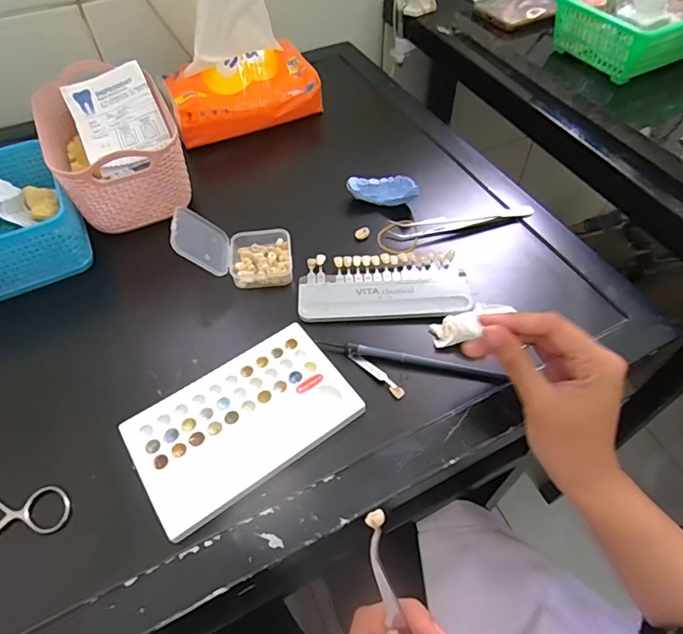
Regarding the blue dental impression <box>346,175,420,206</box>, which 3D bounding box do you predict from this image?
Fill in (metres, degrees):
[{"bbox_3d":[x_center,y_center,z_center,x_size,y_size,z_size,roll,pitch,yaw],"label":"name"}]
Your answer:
[{"bbox_3d":[0.042,-0.131,0.484,0.071,0.025,0.023,9,54,8],"label":"blue dental impression"}]

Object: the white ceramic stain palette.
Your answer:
[{"bbox_3d":[-0.071,0.074,0.347,0.152,0.011,0.094,-31,58,-20],"label":"white ceramic stain palette"}]

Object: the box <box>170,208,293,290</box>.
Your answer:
[{"bbox_3d":[-0.092,-0.066,0.416,0.092,0.053,0.056,-5,53,-2],"label":"box"}]

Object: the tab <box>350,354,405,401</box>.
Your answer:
[{"bbox_3d":[0.028,0.044,0.369,0.051,0.004,0.010,38,63,26],"label":"tab"}]

